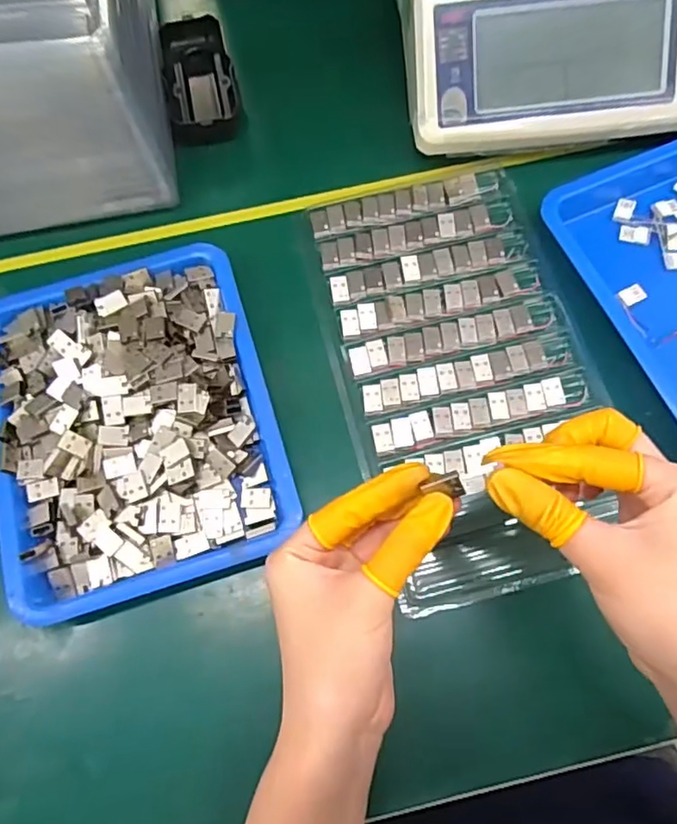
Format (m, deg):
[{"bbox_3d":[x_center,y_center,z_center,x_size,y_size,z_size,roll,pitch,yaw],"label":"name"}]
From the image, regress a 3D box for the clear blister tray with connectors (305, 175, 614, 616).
[{"bbox_3d":[0.082,-0.031,0.400,0.153,0.009,0.287,-14,72,-3],"label":"clear blister tray with connectors"}]

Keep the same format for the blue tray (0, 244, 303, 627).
[{"bbox_3d":[-0.130,0.004,0.381,0.169,0.033,0.214,-16,72,-3],"label":"blue tray"}]

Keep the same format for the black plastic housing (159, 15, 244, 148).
[{"bbox_3d":[-0.111,-0.266,0.483,0.054,0.030,0.104,-12,72,-2],"label":"black plastic housing"}]

